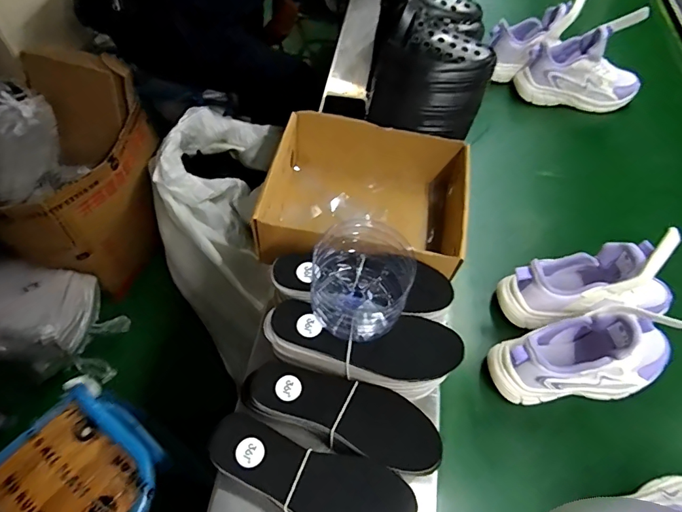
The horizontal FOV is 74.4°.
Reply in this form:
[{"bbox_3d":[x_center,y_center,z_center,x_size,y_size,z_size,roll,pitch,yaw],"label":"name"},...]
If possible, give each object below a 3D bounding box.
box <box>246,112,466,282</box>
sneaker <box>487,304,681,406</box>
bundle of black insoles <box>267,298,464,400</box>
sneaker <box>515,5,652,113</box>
[{"bbox_3d":[0.034,-0.079,0.655,0.264,0.107,0.232,10,57,3],"label":"box"},{"bbox_3d":[0.318,0.119,0.550,0.237,0.119,0.085,-7,58,-8],"label":"sneaker"},{"bbox_3d":[0.024,0.093,0.505,0.210,0.042,0.082,17,58,7],"label":"bundle of black insoles"},{"bbox_3d":[0.487,-0.380,0.890,0.238,0.168,0.085,3,57,-2],"label":"sneaker"}]

